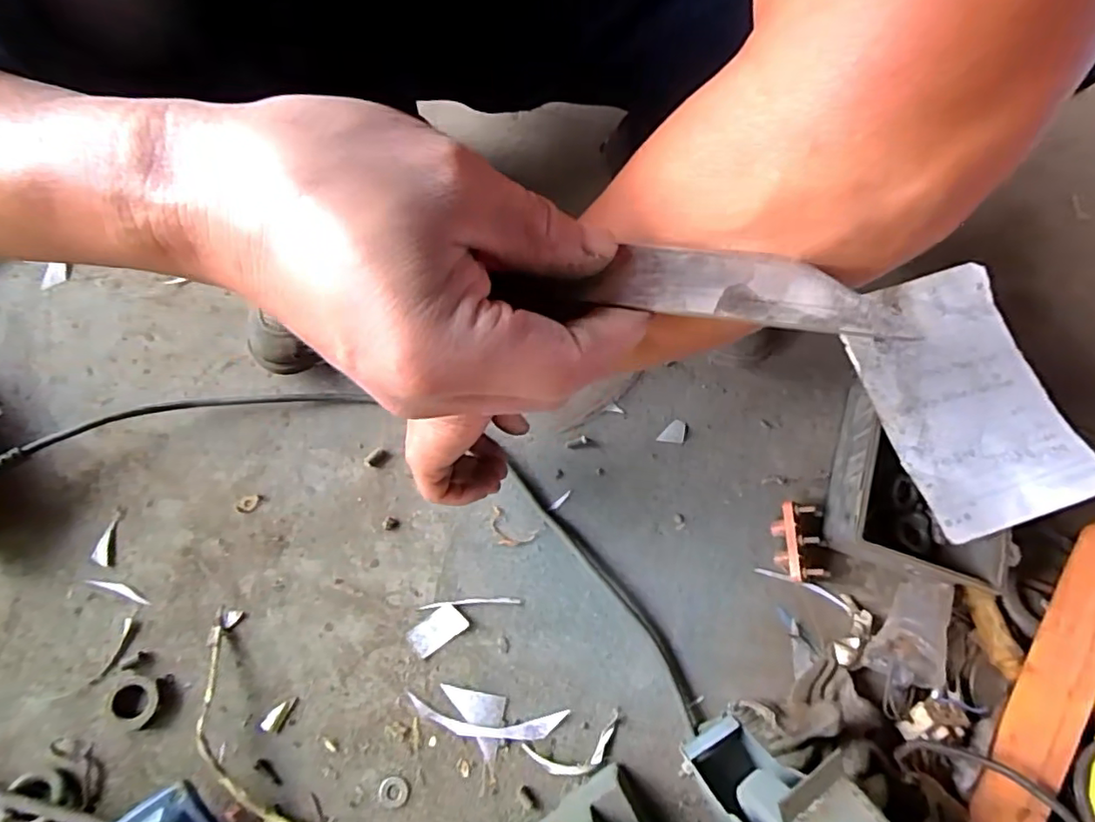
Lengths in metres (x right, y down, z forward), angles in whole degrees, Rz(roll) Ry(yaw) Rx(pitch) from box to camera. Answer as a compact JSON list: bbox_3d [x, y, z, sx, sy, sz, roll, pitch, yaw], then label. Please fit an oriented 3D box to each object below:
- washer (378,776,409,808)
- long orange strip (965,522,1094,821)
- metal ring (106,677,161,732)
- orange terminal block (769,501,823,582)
[{"bbox_3d":[-0.114,0.282,0.434,0.020,0.004,0.020,-3,72,-5],"label":"washer"},{"bbox_3d":[0.358,0.197,0.415,0.011,0.069,0.254,25,85,9],"label":"long orange strip"},{"bbox_3d":[-0.308,0.217,0.438,0.036,0.010,0.035,1,72,-4],"label":"metal ring"},{"bbox_3d":[0.207,0.111,0.493,0.029,0.037,0.062,7,72,-2],"label":"orange terminal block"}]

